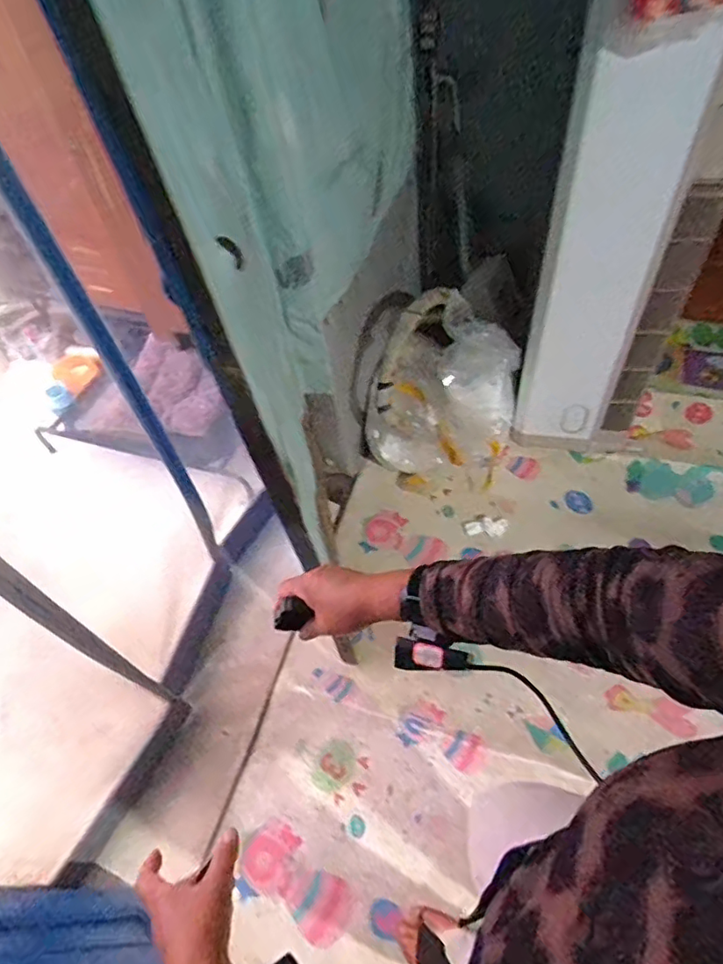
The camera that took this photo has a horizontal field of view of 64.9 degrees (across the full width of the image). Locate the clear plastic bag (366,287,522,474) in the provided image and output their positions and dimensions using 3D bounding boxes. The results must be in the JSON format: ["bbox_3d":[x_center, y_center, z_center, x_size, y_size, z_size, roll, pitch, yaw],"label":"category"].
[{"bbox_3d":[0.221,-0.237,1.620,0.427,0.460,0.272,-2,53,5],"label":"clear plastic bag"}]

